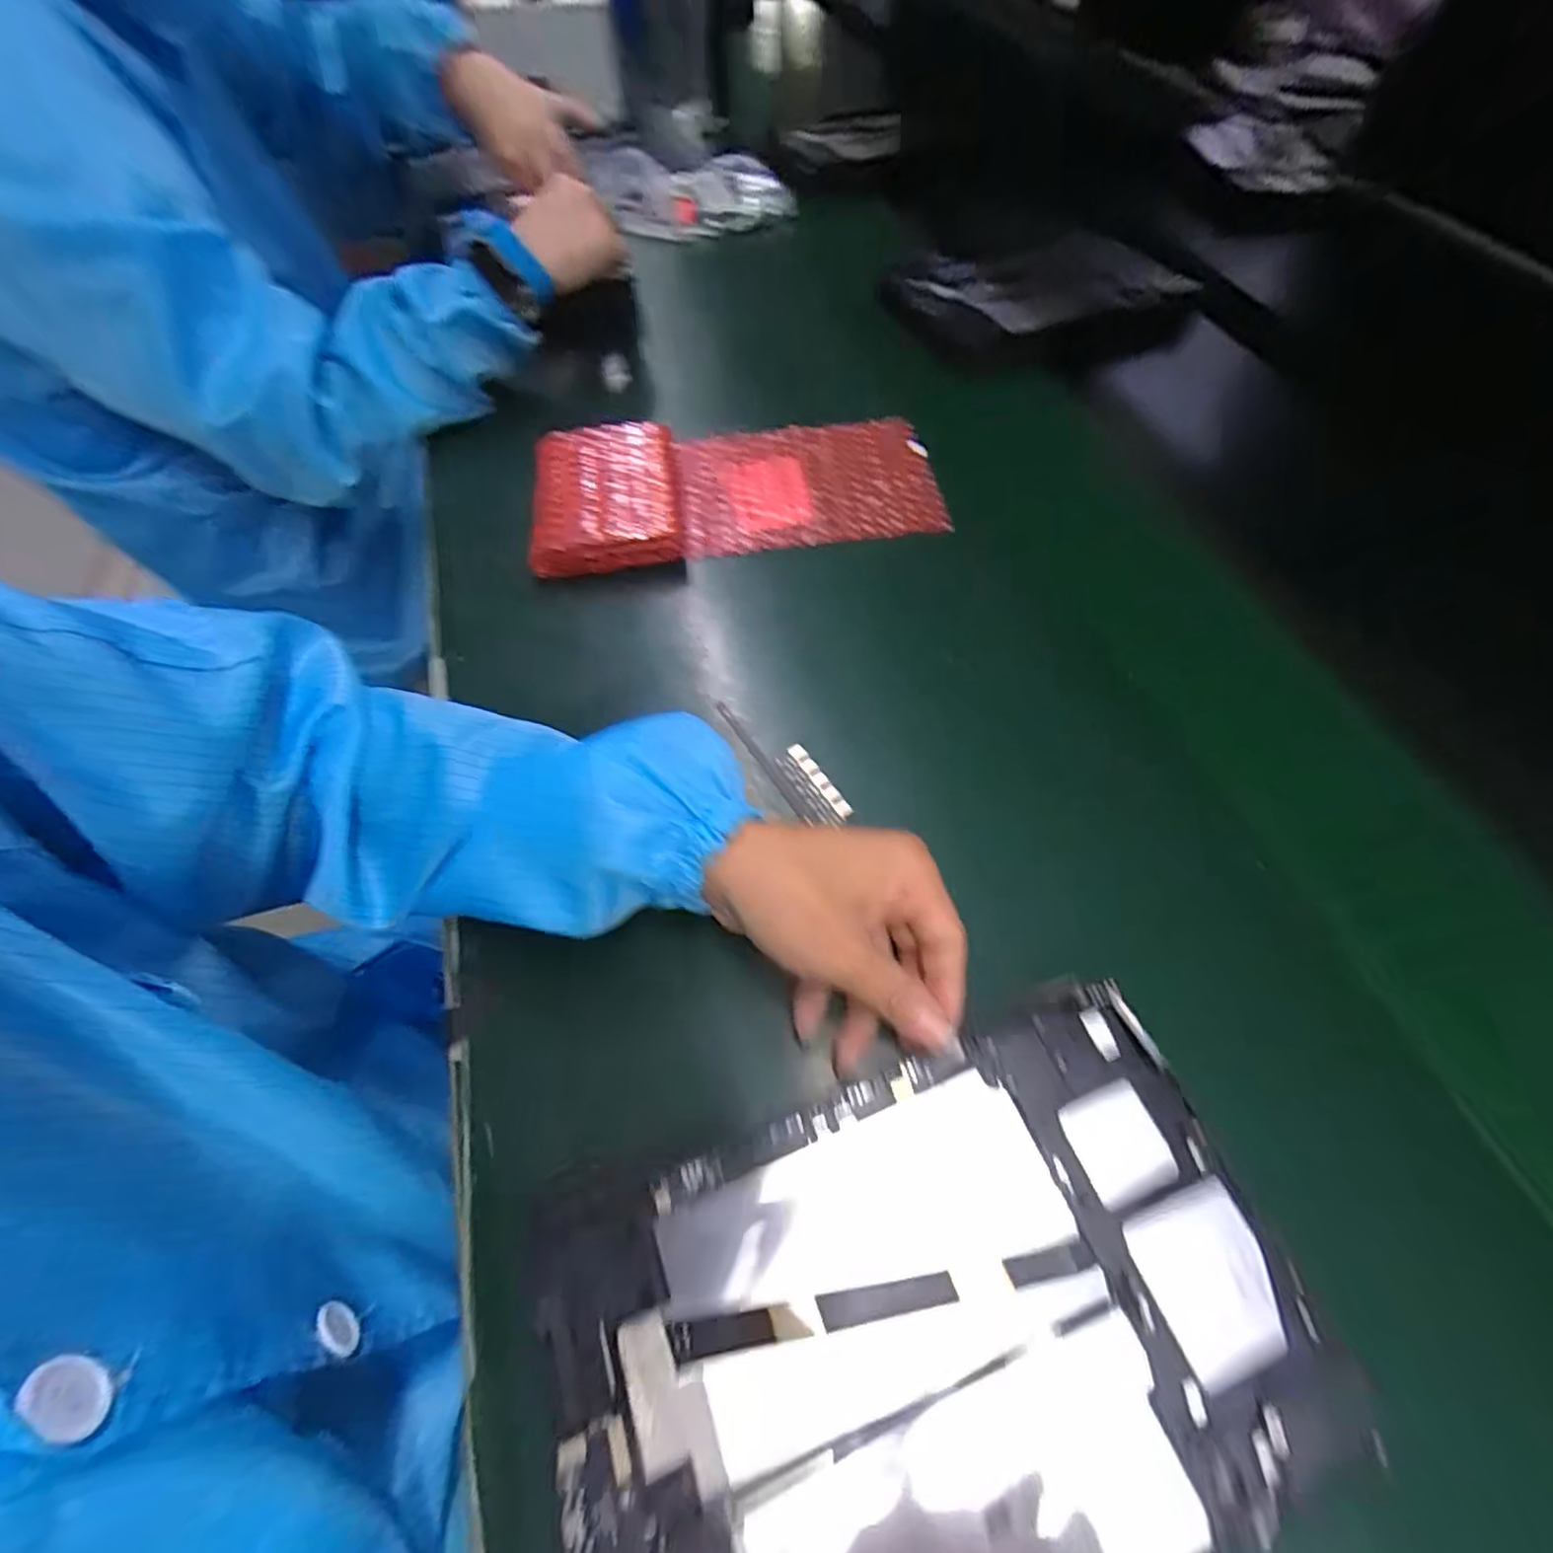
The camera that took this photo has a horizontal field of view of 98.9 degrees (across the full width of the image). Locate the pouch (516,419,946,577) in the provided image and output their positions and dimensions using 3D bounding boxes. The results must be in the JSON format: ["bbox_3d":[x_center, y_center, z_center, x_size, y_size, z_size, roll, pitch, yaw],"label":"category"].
[{"bbox_3d":[-0.027,-0.209,0.467,0.278,0.030,0.128,-8,59,-4],"label":"pouch"}]

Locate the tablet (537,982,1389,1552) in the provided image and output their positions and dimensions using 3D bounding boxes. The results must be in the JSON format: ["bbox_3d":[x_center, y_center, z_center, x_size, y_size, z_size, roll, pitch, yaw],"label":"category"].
[{"bbox_3d":[0.049,0.183,0.219,0.238,0.014,0.151,-17,59,-10],"label":"tablet"}]

